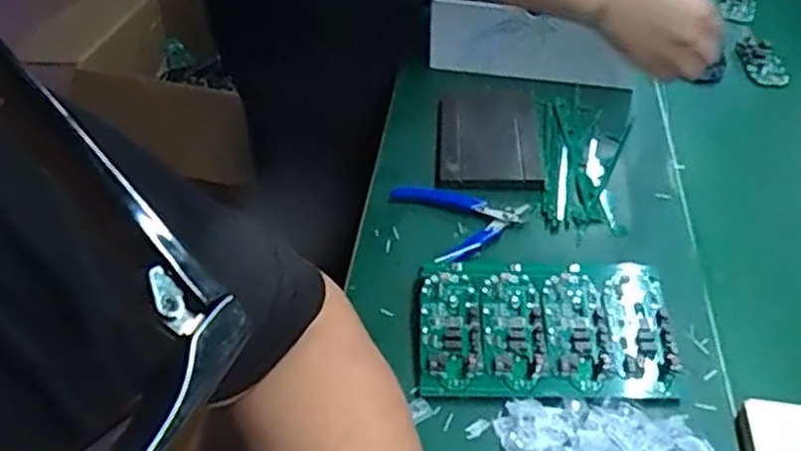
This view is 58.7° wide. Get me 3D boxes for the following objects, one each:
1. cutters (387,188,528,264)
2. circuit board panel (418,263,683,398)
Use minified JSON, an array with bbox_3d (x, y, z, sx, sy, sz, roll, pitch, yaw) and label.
[{"bbox_3d":[0.055,-0.012,0.624,0.101,0.015,0.103,0,43,0],"label":"cutters"},{"bbox_3d":[0.107,0.075,0.533,0.182,0.020,0.113,2,44,2],"label":"circuit board panel"}]

